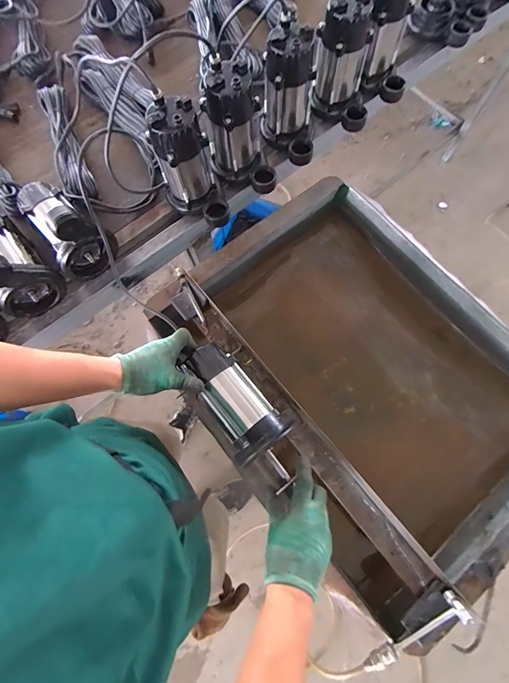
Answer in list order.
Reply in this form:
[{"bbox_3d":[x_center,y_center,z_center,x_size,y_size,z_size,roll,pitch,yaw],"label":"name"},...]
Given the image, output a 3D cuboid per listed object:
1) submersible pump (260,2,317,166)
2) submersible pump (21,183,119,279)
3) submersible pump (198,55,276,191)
[{"bbox_3d":[0.076,-0.511,0.692,0.112,0.197,0.144,-4,73,0],"label":"submersible pump"},{"bbox_3d":[-0.388,-0.237,0.653,0.114,0.167,0.204,-42,77,-11],"label":"submersible pump"},{"bbox_3d":[-0.030,-0.420,0.662,0.124,0.183,0.125,-15,73,-3],"label":"submersible pump"}]

